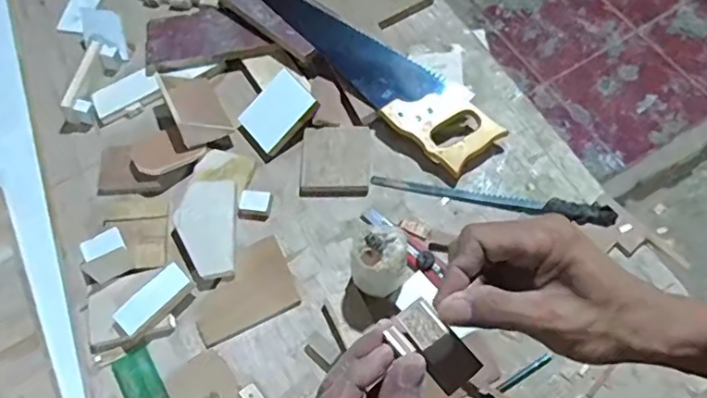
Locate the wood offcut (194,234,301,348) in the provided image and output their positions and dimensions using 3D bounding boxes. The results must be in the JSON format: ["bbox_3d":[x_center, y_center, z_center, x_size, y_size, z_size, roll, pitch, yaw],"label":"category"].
[{"bbox_3d":[-0.144,0.118,0.735,0.132,0.007,0.100,-27,66,-5],"label":"wood offcut"}]

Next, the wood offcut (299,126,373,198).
[{"bbox_3d":[-0.024,-0.052,0.787,0.096,0.010,0.101,-1,66,7],"label":"wood offcut"}]

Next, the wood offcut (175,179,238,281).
[{"bbox_3d":[-0.193,0.040,0.752,0.075,0.021,0.135,-4,66,5],"label":"wood offcut"}]

